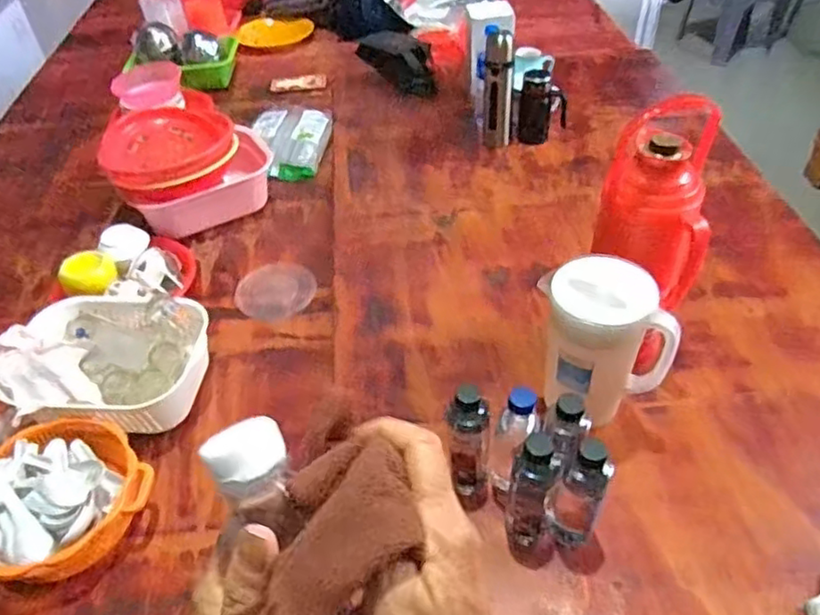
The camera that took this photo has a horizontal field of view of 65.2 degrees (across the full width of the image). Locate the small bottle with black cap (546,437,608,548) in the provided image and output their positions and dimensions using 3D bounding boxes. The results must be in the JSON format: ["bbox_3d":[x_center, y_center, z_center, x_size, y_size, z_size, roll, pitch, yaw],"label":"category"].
[{"bbox_3d":[0.191,0.217,0.734,0.060,0.162,0.048,10,46,15],"label":"small bottle with black cap"}]

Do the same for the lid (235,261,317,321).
[{"bbox_3d":[-0.246,-0.032,1.187,0.143,0.008,0.139,-3,44,3],"label":"lid"}]

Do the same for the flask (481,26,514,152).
[{"bbox_3d":[0.193,-0.463,1.401,0.060,0.248,0.055,3,45,8],"label":"flask"}]

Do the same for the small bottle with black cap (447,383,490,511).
[{"bbox_3d":[0.075,0.172,0.806,0.049,0.180,0.059,2,45,7],"label":"small bottle with black cap"}]

